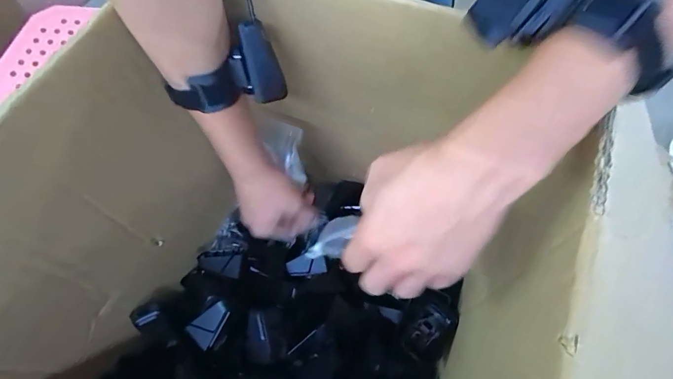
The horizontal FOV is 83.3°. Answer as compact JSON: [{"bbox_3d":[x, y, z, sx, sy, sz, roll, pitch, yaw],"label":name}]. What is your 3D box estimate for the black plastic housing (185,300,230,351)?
[{"bbox_3d":[-0.149,0.158,0.455,0.036,0.020,0.055,38,93,10],"label":"black plastic housing"}]

